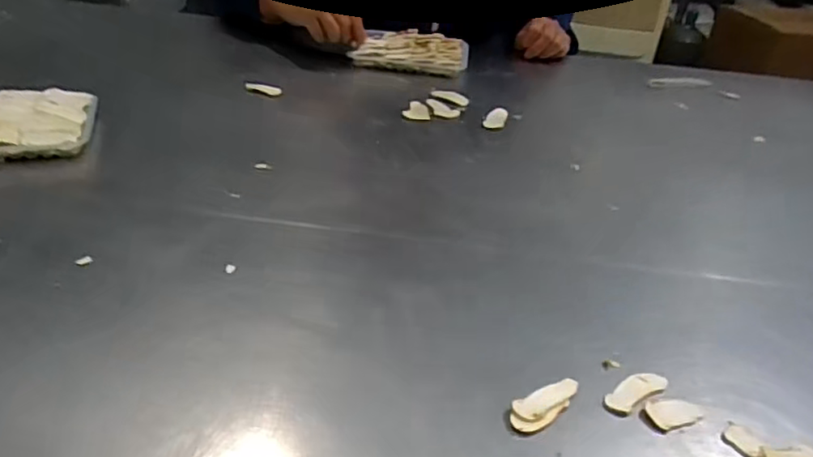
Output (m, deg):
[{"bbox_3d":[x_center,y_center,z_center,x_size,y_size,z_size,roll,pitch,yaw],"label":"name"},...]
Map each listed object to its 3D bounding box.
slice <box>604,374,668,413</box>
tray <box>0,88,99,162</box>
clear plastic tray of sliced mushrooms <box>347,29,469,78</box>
[{"bbox_3d":[0.170,0.121,0.455,0.053,0.007,0.021,-16,41,-27],"label":"slice"},{"bbox_3d":[-0.444,-0.116,0.669,0.182,0.034,0.112,-8,38,-18],"label":"tray"},{"bbox_3d":[0.009,-0.278,0.958,0.171,0.032,0.112,10,36,6],"label":"clear plastic tray of sliced mushrooms"}]

